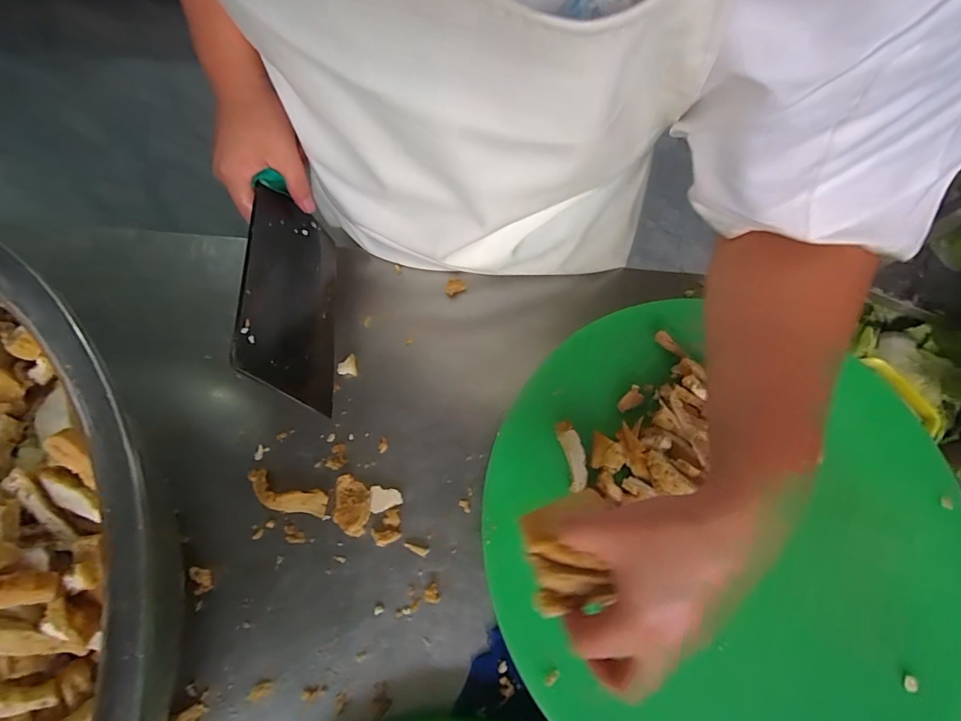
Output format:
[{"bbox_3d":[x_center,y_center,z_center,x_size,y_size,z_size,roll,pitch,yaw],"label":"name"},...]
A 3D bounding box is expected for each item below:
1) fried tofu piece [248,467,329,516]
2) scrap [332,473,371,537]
[{"bbox_3d":[-0.175,0.120,0.399,0.075,0.014,0.026,19,73,5],"label":"fried tofu piece"},{"bbox_3d":[-0.115,0.129,0.397,0.031,0.008,0.051,-1,72,-1],"label":"scrap"}]

